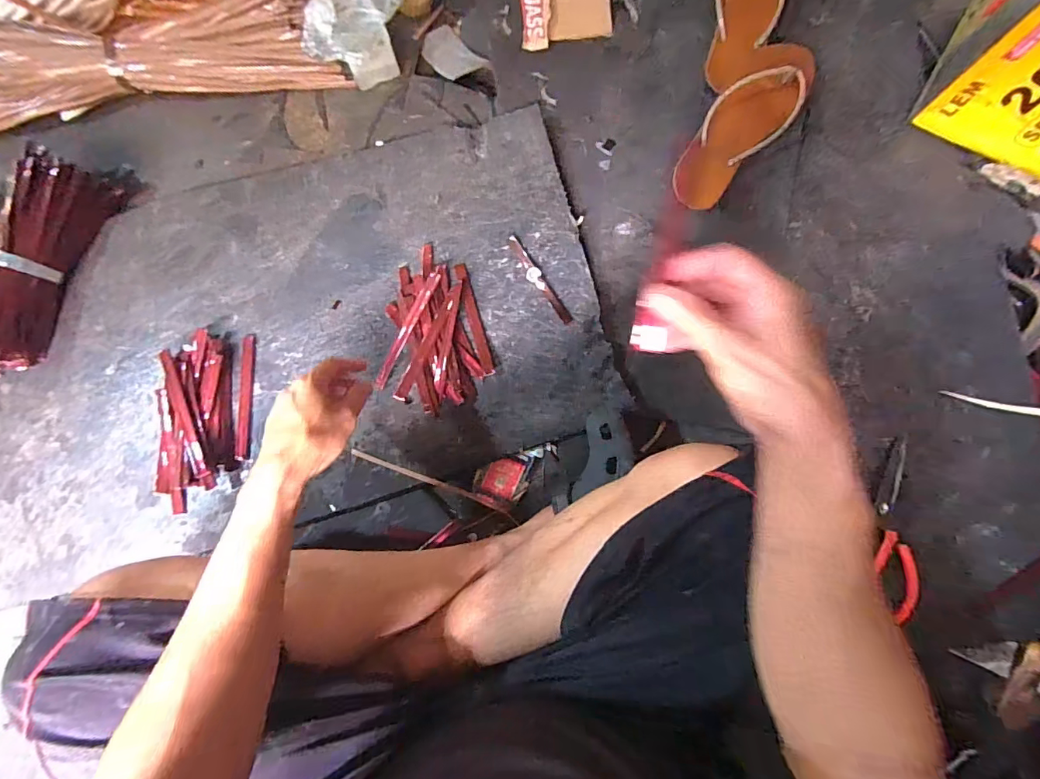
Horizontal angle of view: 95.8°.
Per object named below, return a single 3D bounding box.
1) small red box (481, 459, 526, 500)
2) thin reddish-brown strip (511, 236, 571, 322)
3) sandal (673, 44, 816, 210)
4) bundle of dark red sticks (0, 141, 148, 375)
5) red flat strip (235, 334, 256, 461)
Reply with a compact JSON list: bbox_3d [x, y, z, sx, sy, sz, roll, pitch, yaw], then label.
[{"bbox_3d":[-0.020,0.107,0.571,0.040,0.011,0.047,25,79,0],"label":"small red box"},{"bbox_3d":[0.023,-0.134,0.574,0.017,0.008,0.125,-32,84,-9],"label":"thin reddish-brown strip"},{"bbox_3d":[0.277,-0.328,0.589,0.085,0.031,0.220,40,99,5],"label":"sandal"},{"bbox_3d":[-0.563,-0.154,0.545,0.078,0.072,0.273,22,85,1],"label":"bundle of dark red sticks"},{"bbox_3d":[-0.320,0.008,0.549,0.014,0.007,0.145,1,80,-5],"label":"red flat strip"}]

